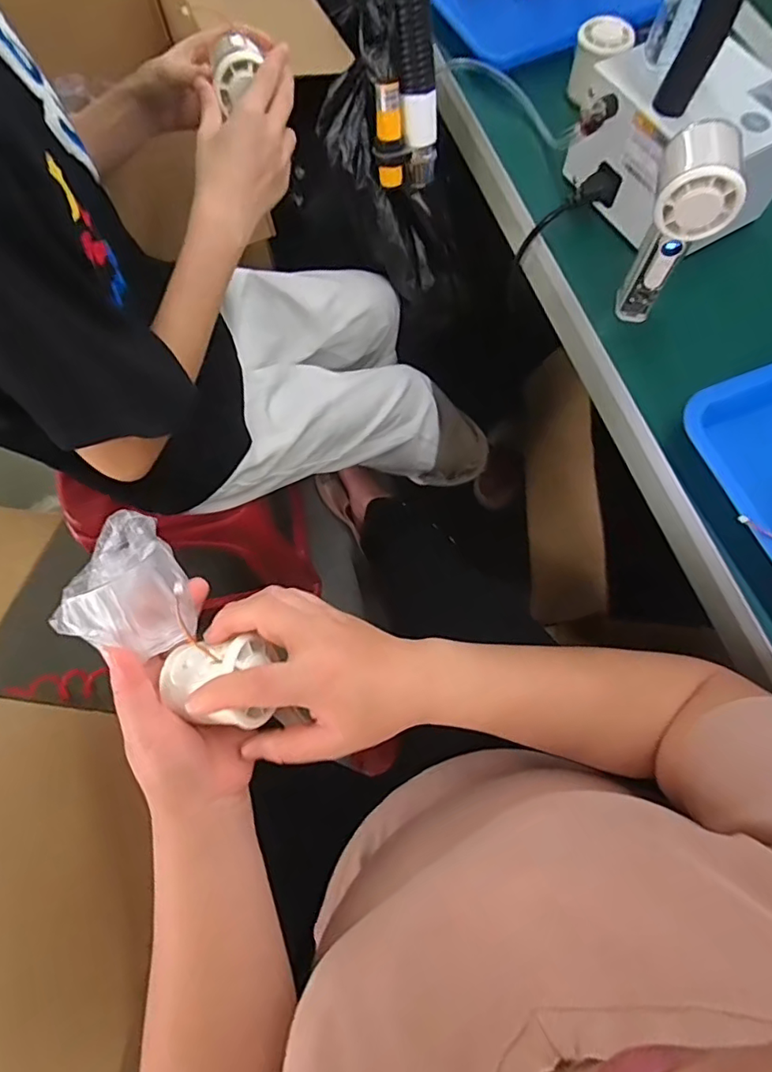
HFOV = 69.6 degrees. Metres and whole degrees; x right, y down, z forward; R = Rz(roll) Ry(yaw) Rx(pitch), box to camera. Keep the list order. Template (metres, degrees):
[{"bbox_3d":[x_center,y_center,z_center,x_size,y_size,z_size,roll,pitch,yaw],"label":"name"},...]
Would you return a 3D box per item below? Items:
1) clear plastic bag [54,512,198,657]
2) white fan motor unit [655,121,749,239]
[{"bbox_3d":[-0.159,0.026,0.341,0.058,0.049,0.092,-16,71,-6],"label":"clear plastic bag"},{"bbox_3d":[0.238,-0.271,0.419,0.055,0.055,0.068,18,71,6],"label":"white fan motor unit"}]

